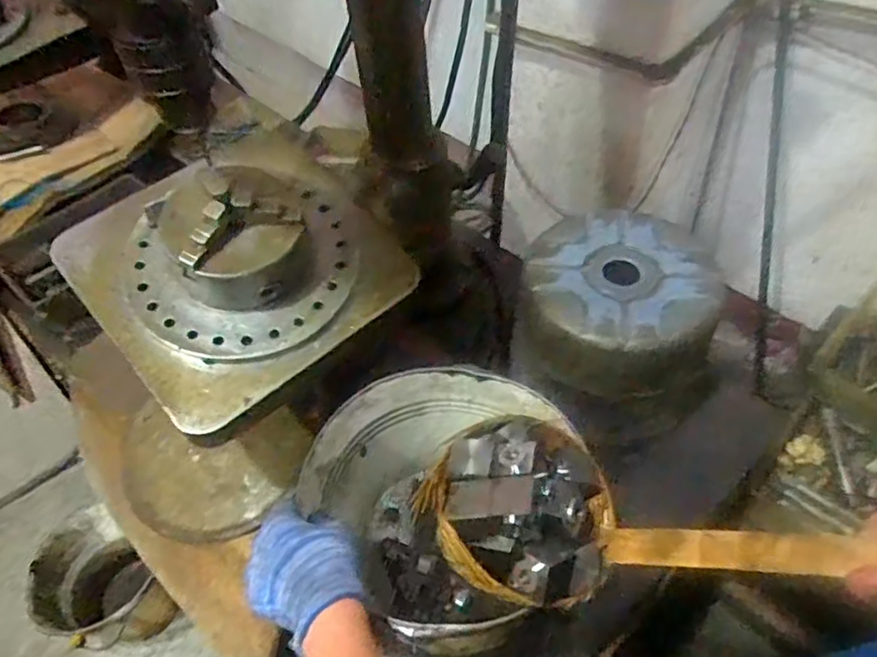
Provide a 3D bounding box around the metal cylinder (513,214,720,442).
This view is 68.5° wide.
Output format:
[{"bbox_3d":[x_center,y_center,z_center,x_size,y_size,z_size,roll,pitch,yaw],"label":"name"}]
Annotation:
[{"bbox_3d":[0.216,-0.011,0.754,0.233,0.136,0.211,17,52,16],"label":"metal cylinder"}]

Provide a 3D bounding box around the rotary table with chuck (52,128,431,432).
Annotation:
[{"bbox_3d":[-0.185,-0.080,0.599,0.269,0.114,0.252,-35,57,-25],"label":"rotary table with chuck"}]

